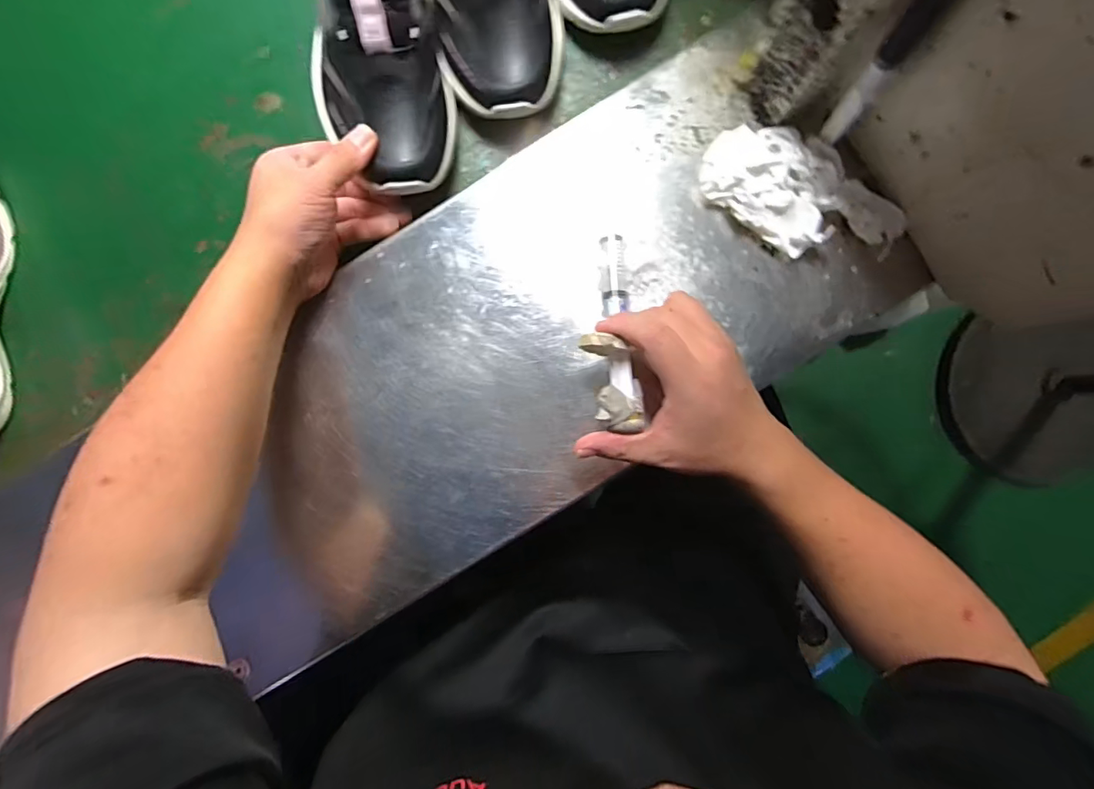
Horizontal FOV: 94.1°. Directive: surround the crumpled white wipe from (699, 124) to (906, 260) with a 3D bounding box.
[{"bbox_3d":[0.177,-0.136,0.355,0.140,0.023,0.070,37,91,1],"label":"crumpled white wipe"}]

